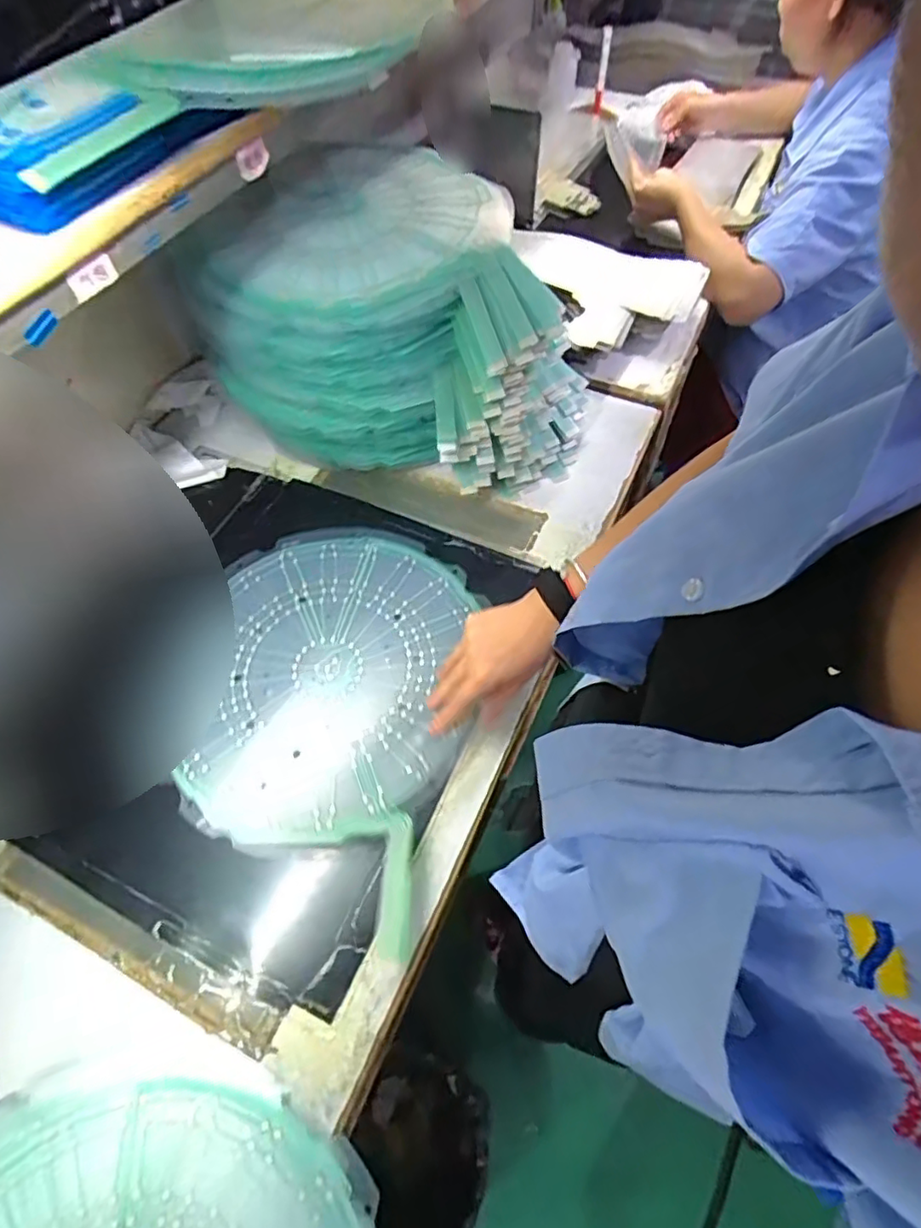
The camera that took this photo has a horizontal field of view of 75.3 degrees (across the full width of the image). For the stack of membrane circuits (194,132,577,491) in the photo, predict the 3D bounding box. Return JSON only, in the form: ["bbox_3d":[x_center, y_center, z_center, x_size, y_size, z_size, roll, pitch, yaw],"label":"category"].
[{"bbox_3d":[-0.046,-0.338,0.743,0.414,0.249,0.309,17,60,11],"label":"stack of membrane circuits"}]

